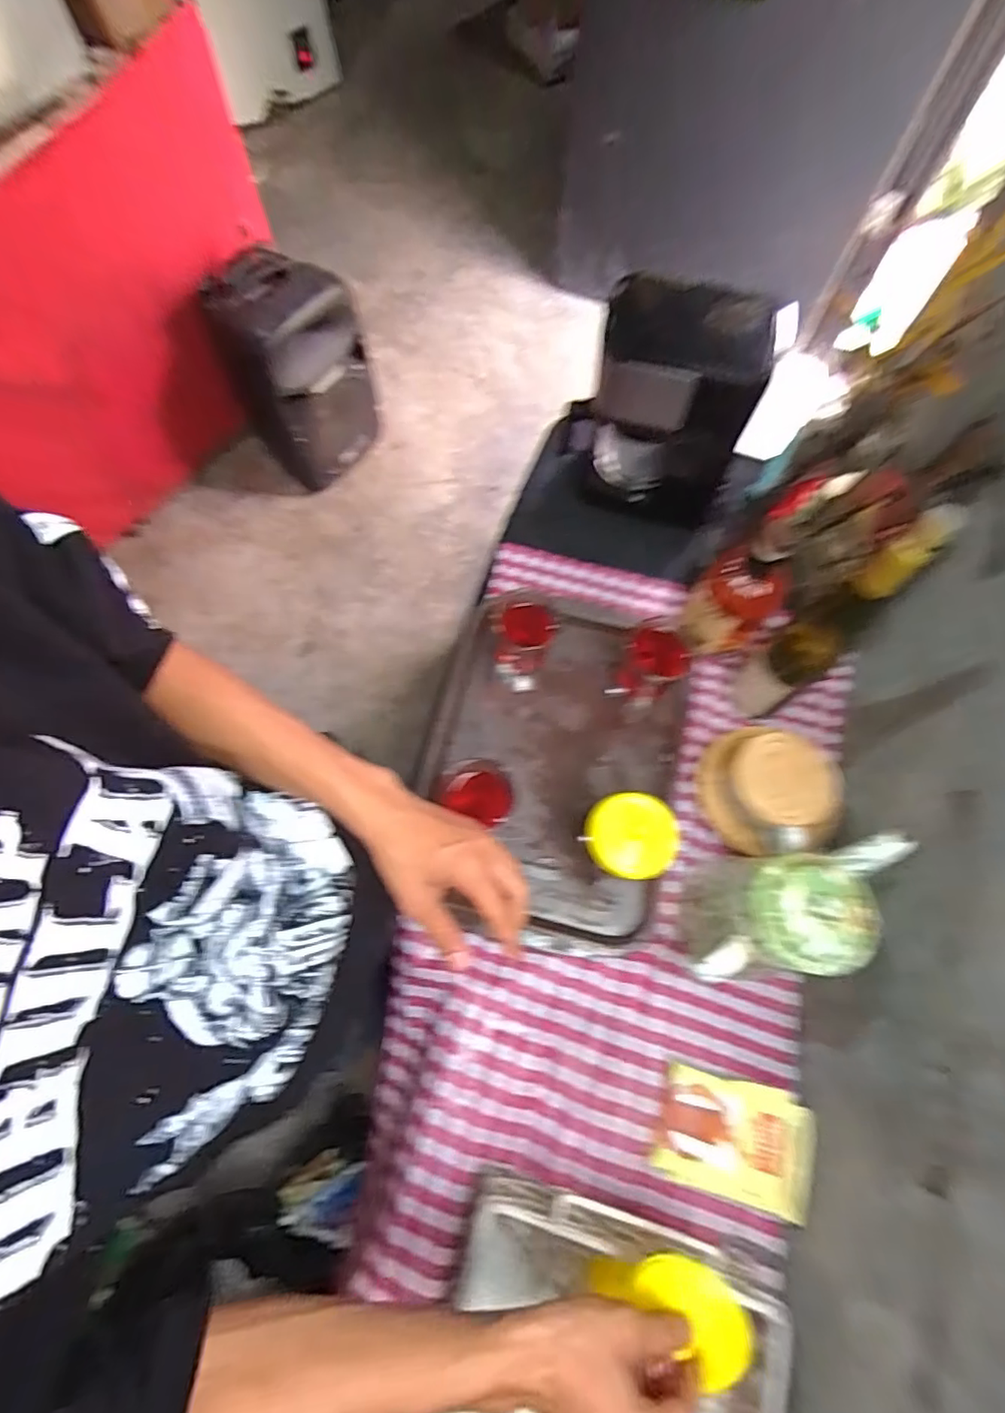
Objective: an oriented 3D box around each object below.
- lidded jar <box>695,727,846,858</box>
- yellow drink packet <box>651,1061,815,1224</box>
[{"bbox_3d":[0.287,0.094,0.651,0.114,0.114,0.126,16,71,6],"label":"lidded jar"},{"bbox_3d":[0.218,0.405,0.549,0.136,0.016,0.095,15,67,9],"label":"yellow drink packet"}]

